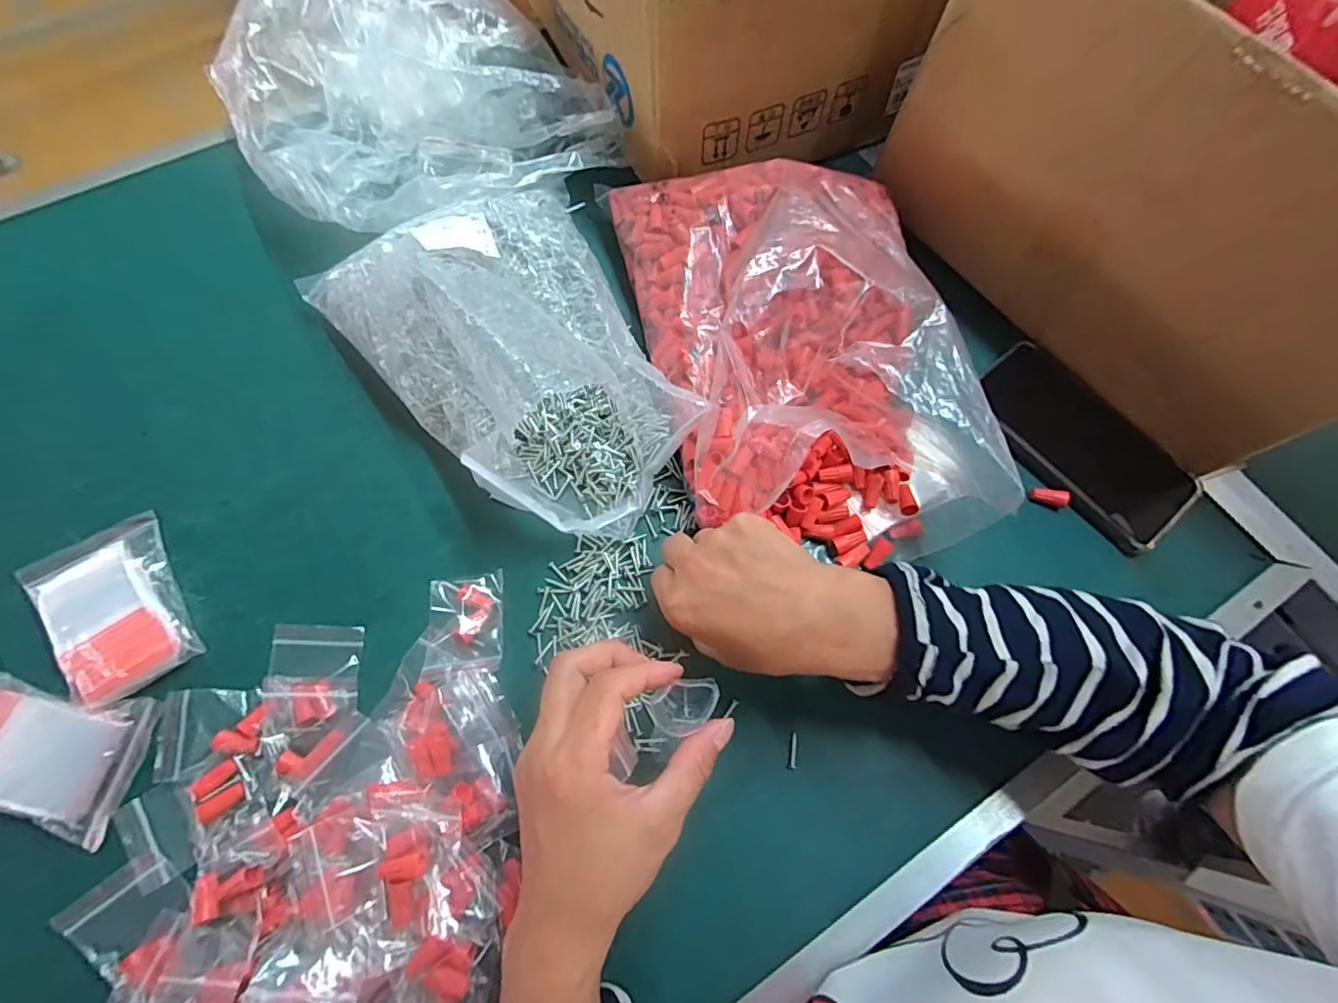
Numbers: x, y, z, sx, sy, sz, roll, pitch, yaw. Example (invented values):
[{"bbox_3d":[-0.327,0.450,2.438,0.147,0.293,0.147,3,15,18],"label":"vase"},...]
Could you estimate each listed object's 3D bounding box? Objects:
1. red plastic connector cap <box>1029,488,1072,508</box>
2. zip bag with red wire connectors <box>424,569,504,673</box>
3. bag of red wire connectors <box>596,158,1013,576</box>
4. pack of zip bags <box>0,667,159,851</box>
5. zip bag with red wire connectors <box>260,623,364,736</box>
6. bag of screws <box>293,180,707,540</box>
[{"bbox_3d":[0.270,-0.004,0.406,0.025,0.009,0.010,13,68,19],"label":"red plastic connector cap"},{"bbox_3d":[-0.129,0.076,0.361,0.046,0.013,0.061,-5,69,-3],"label":"zip bag with red wire connectors"},{"bbox_3d":[0.086,-0.114,0.390,0.211,0.081,0.307,-7,69,-4],"label":"bag of red wire connectors"},{"bbox_3d":[-0.365,0.146,0.329,0.108,0.020,0.075,10,69,2],"label":"pack of zip bags"},{"bbox_3d":[-0.216,0.106,0.348,0.051,0.016,0.061,-7,69,-4],"label":"zip bag with red wire connectors"},{"bbox_3d":[-0.106,-0.109,0.390,0.195,0.104,0.276,-33,73,-13],"label":"bag of screws"}]

